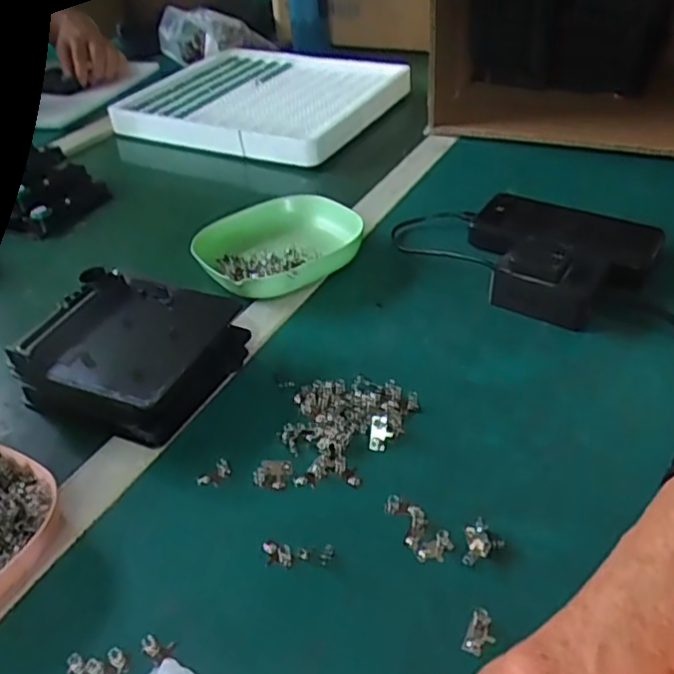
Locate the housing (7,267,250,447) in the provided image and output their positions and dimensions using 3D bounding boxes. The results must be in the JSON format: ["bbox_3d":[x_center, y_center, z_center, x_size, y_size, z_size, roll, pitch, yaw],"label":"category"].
[{"bbox_3d":[-0.145,0.010,0.471,0.130,0.048,0.117,16,42,22],"label":"housing"}]

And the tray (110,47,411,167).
[{"bbox_3d":[-0.099,-0.315,0.880,0.321,0.039,0.278,16,42,22],"label":"tray"}]

